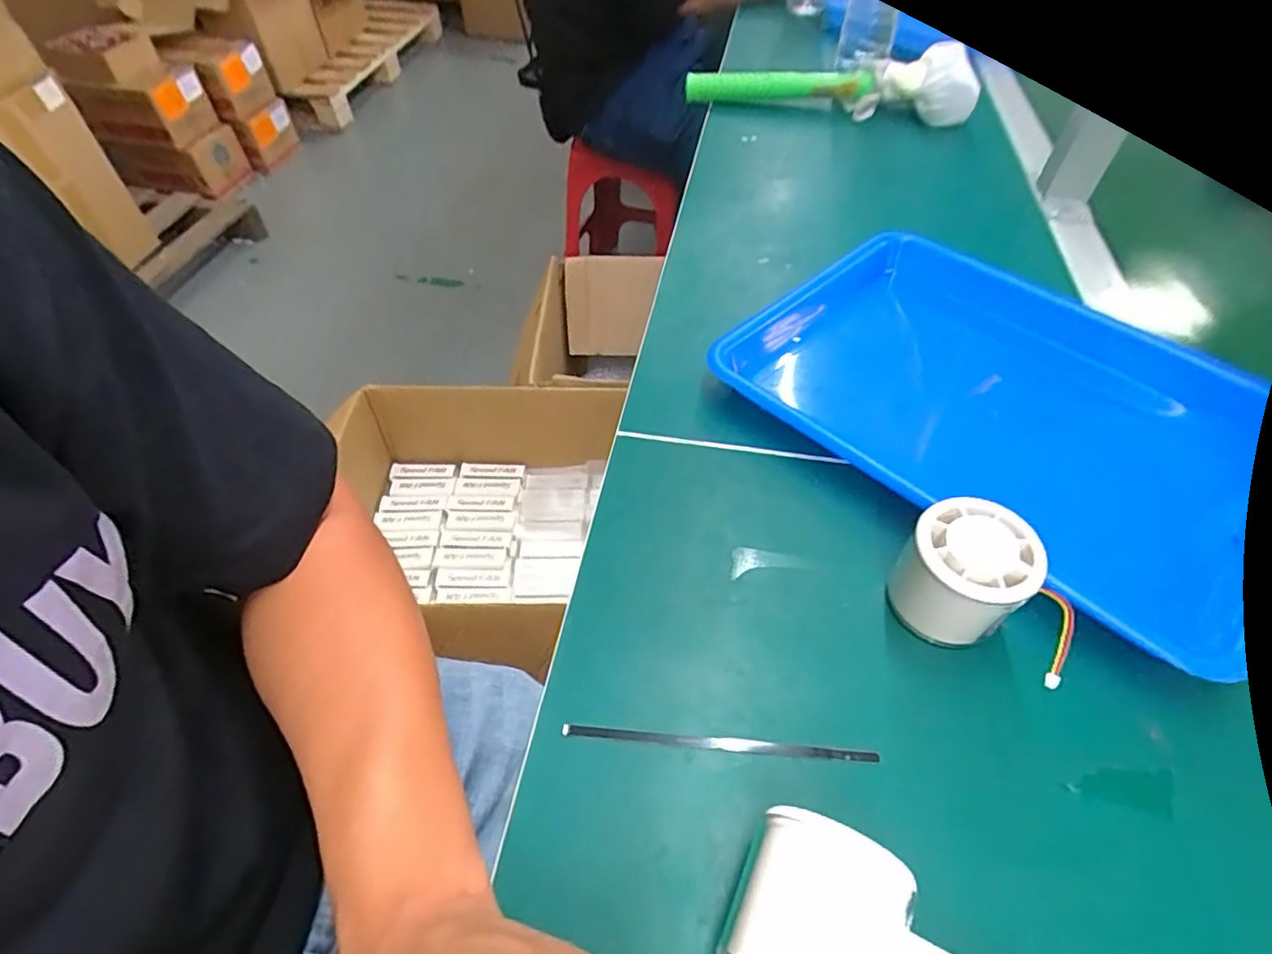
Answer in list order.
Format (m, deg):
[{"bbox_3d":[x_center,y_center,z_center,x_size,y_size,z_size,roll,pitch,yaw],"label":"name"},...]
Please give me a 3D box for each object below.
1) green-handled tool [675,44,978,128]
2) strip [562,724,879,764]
[{"bbox_3d":[0.214,-0.453,0.718,0.328,0.061,0.090,7,52,7],"label":"green-handled tool"},{"bbox_3d":[0.039,0.128,0.299,0.147,0.004,0.006,3,58,4],"label":"strip"}]

